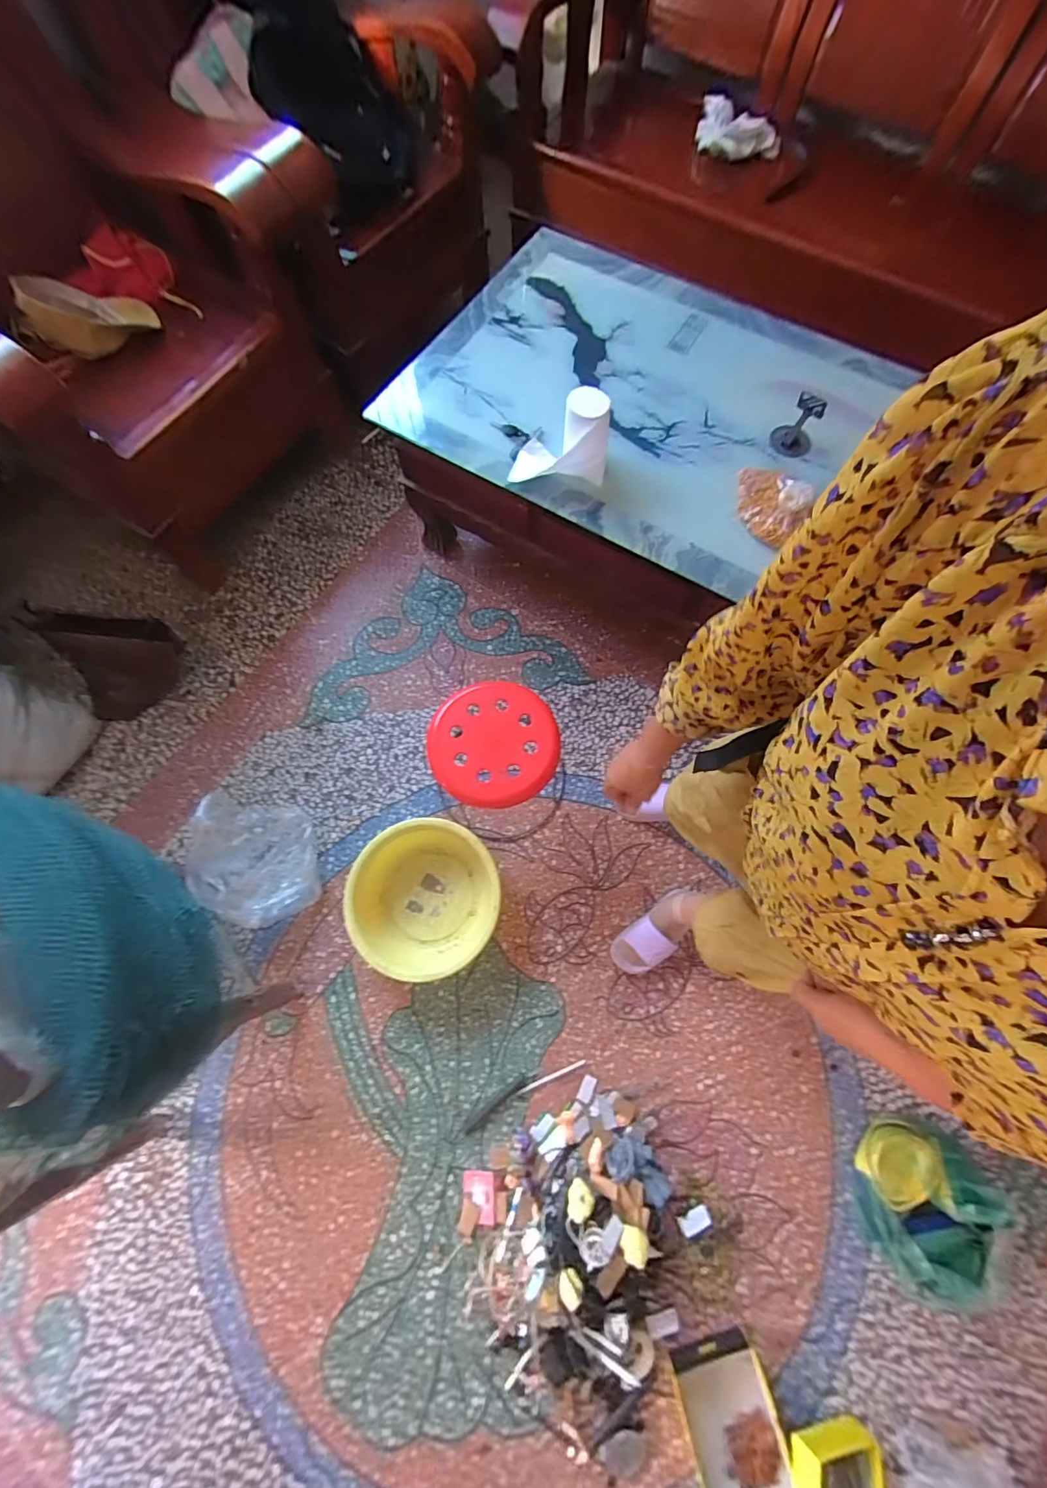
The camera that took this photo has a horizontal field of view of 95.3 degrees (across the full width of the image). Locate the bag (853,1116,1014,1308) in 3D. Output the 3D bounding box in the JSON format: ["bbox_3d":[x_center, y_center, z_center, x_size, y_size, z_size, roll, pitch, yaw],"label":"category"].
[{"bbox_3d":[0.767,0.895,0.924,0.228,0.113,0.256,36,76,11],"label":"bag"}]

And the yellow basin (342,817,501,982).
[{"bbox_3d":[-0.234,0.360,1.134,0.344,0.100,0.337,0,72,0],"label":"yellow basin"}]

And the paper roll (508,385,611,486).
[{"bbox_3d":[0.075,-0.630,0.987,0.202,0.137,0.110,4,72,2],"label":"paper roll"}]

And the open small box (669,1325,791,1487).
[{"bbox_3d":[0.374,1.221,0.856,0.169,0.036,0.225,-15,72,-4],"label":"open small box"}]

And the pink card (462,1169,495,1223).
[{"bbox_3d":[-0.092,0.940,0.992,0.068,0.005,0.083,-2,60,4],"label":"pink card"}]

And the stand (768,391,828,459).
[{"bbox_3d":[0.597,-0.690,1.028,0.088,0.090,0.095,31,75,10],"label":"stand"}]

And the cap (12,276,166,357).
[{"bbox_3d":[-1.003,-1.008,1.101,0.234,0.119,0.129,-11,72,-3],"label":"cap"}]

